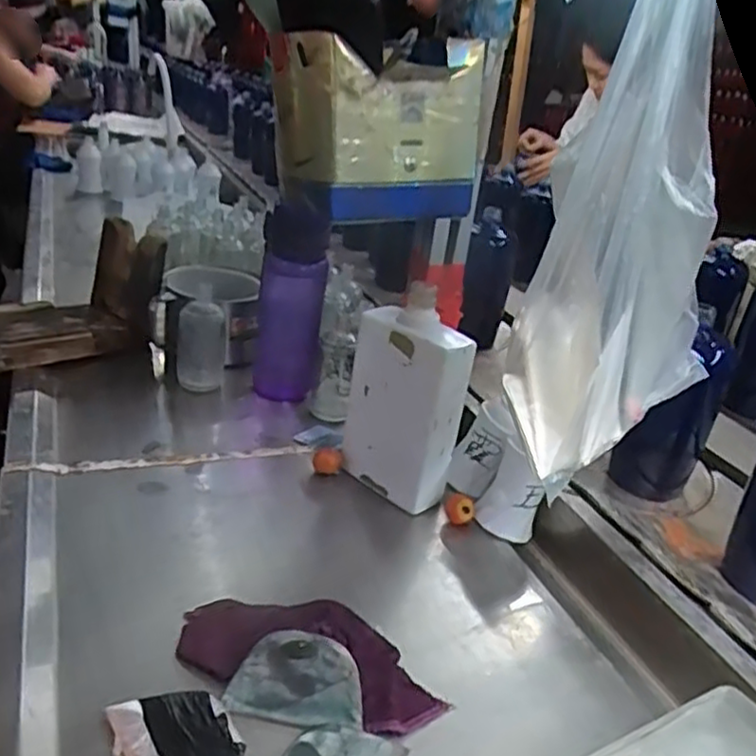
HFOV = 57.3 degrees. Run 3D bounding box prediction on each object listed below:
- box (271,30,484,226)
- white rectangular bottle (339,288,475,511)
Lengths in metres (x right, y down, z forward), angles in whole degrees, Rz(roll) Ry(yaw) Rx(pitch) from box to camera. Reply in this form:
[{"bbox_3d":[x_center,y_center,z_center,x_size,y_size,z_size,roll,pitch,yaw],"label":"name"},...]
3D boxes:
[{"bbox_3d":[-0.002,-0.207,0.580,0.154,0.133,0.111,-10,30,-30],"label":"box"},{"bbox_3d":[0.025,0.021,0.653,0.113,0.188,0.056,28,33,37],"label":"white rectangular bottle"}]

